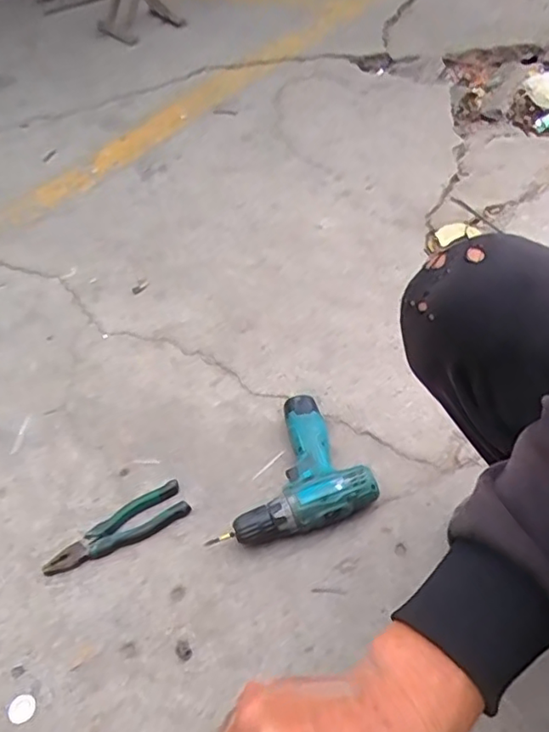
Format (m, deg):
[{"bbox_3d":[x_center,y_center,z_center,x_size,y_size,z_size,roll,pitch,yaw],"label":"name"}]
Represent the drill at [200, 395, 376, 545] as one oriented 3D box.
[{"bbox_3d":[0.000,0.145,0.770,0.209,0.051,0.188,-24,50,-15],"label":"drill"}]

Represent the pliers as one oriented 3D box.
[{"bbox_3d":[-0.209,0.216,0.775,0.191,0.019,0.056,-26,50,-16],"label":"pliers"}]

